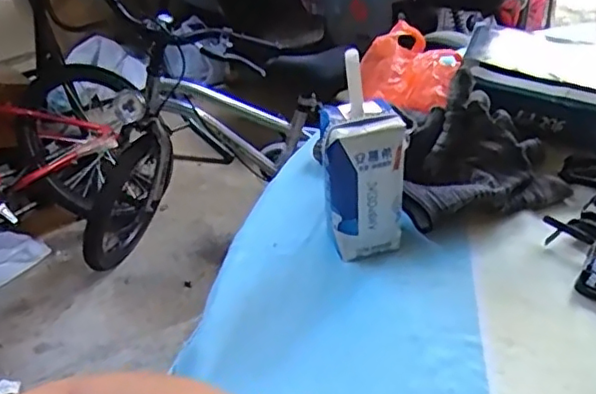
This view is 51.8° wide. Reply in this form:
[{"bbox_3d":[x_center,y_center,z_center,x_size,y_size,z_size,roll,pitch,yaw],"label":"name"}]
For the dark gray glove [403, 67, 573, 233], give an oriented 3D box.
[{"bbox_3d":[0.141,-0.032,0.463,0.124,0.075,0.117,3,36,8],"label":"dark gray glove"}]

